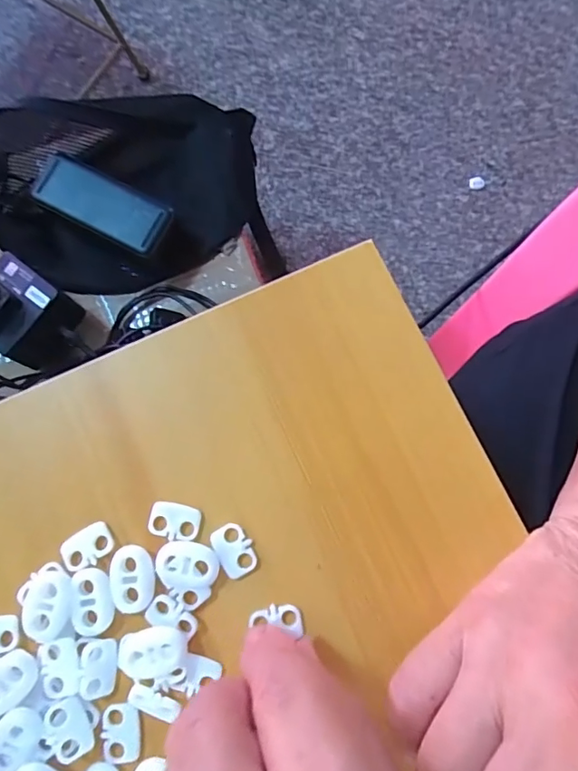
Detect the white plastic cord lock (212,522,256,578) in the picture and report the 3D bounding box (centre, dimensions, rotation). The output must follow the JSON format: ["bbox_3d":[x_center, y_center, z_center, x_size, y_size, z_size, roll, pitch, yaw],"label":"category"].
[{"bbox_3d":[-0.020,0.059,0.188,0.012,0.004,0.019,-23,77,-4],"label":"white plastic cord lock"}]

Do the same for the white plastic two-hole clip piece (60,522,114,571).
[{"bbox_3d":[-0.073,0.058,0.188,0.018,0.004,0.013,-29,80,-6],"label":"white plastic two-hole clip piece"}]

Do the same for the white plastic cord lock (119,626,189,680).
[{"bbox_3d":[-0.046,0.091,0.178,0.022,0.005,0.016,-11,79,-2],"label":"white plastic cord lock"}]

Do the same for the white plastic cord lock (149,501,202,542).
[{"bbox_3d":[-0.042,0.049,0.190,0.018,0.004,0.012,14,79,3],"label":"white plastic cord lock"}]

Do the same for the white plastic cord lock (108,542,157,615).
[{"bbox_3d":[-0.056,0.067,0.183,0.016,0.004,0.022,-12,79,-2],"label":"white plastic cord lock"}]

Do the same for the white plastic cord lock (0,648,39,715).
[{"bbox_3d":[-0.095,0.100,0.176,0.016,0.004,0.021,42,82,8],"label":"white plastic cord lock"}]

